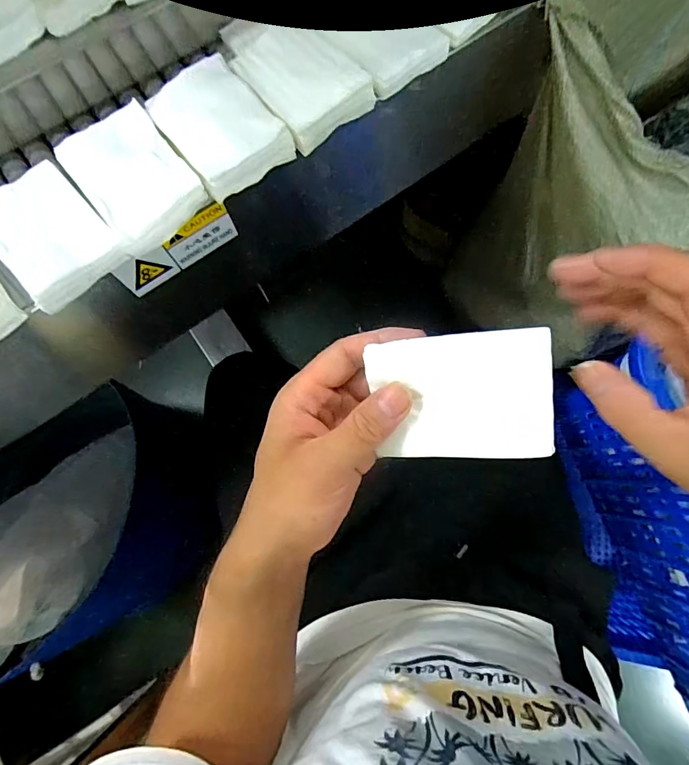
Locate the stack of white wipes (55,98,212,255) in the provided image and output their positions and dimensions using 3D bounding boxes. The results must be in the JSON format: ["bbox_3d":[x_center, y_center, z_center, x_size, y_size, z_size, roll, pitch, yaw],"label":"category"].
[{"bbox_3d":[-0.161,-0.157,0.341,0.072,0.024,0.103,-37,79,-7],"label":"stack of white wipes"}]

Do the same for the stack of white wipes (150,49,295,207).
[{"bbox_3d":[-0.098,-0.198,0.344,0.073,0.023,0.098,-38,79,-7],"label":"stack of white wipes"}]

